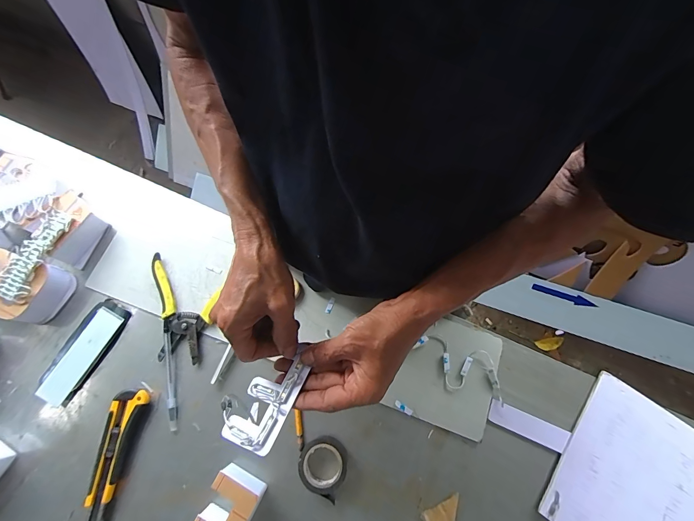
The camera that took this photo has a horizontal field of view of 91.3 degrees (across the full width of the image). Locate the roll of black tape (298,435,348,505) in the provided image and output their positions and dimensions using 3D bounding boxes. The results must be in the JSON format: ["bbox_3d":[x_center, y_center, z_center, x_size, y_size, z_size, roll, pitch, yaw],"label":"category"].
[{"bbox_3d":[-0.028,0.257,0.426,0.064,0.019,0.058,36,75,12],"label":"roll of black tape"}]

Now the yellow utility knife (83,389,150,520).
[{"bbox_3d":[-0.302,0.246,0.434,0.041,0.019,0.152,12,72,5],"label":"yellow utility knife"}]

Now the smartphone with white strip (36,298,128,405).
[{"bbox_3d":[-0.373,0.127,0.479,0.058,0.014,0.145,25,73,9],"label":"smartphone with white strip"}]

